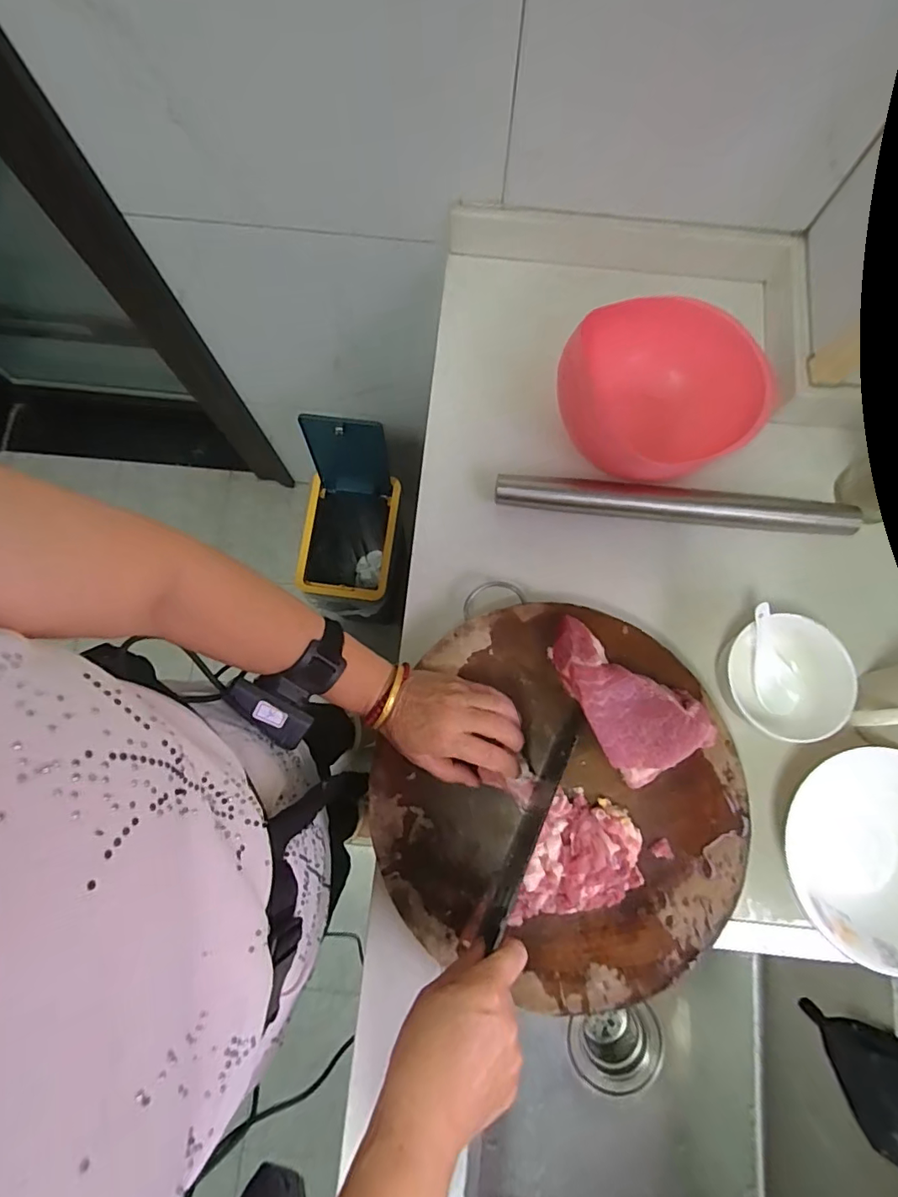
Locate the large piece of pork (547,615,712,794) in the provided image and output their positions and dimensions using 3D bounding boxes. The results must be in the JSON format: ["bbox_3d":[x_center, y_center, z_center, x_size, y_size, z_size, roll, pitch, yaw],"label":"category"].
[{"bbox_3d":[0.153,0.087,0.457,0.088,0.041,0.154,-40,81,-9],"label":"large piece of pork"}]

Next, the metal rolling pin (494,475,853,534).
[{"bbox_3d":[0.238,-0.098,0.541,0.373,0.032,0.032,4,77,1],"label":"metal rolling pin"}]

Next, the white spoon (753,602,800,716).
[{"bbox_3d":[0.308,0.056,0.490,0.028,0.036,0.116,-20,102,-5],"label":"white spoon"}]

